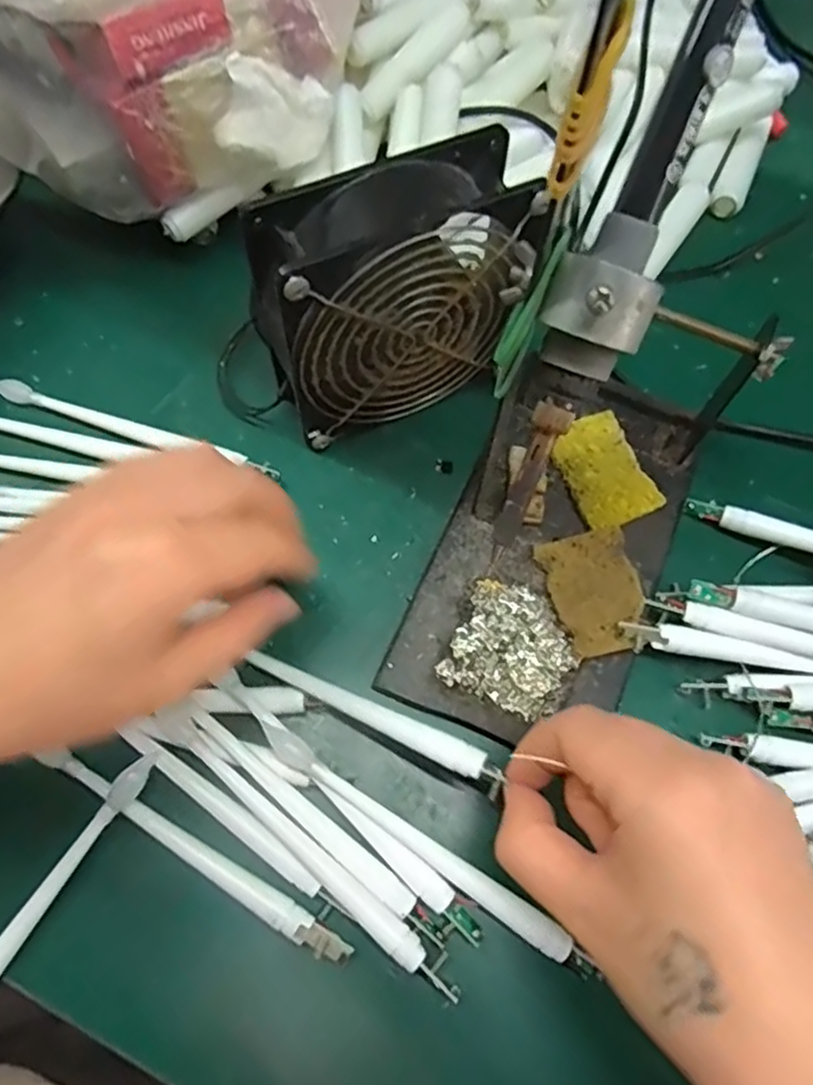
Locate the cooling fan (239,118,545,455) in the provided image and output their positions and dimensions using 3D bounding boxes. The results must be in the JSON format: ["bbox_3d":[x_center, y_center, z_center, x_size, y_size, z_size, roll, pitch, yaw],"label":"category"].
[{"bbox_3d":[-0.007,-0.106,0.306,0.116,0.123,0.045,-21,71,-10],"label":"cooling fan"}]

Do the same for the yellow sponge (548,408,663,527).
[{"bbox_3d":[0.095,-0.035,0.330,0.038,0.004,0.056,-21,71,-10],"label":"yellow sponge"}]

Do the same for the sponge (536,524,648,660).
[{"bbox_3d":[0.085,0.022,0.303,0.038,0.007,0.054,-13,70,-7],"label":"sponge"}]

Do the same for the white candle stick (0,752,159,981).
[{"bbox_3d":[-0.144,0.144,0.248,0.010,0.010,0.149,33,71,10],"label":"white candle stick"}]

